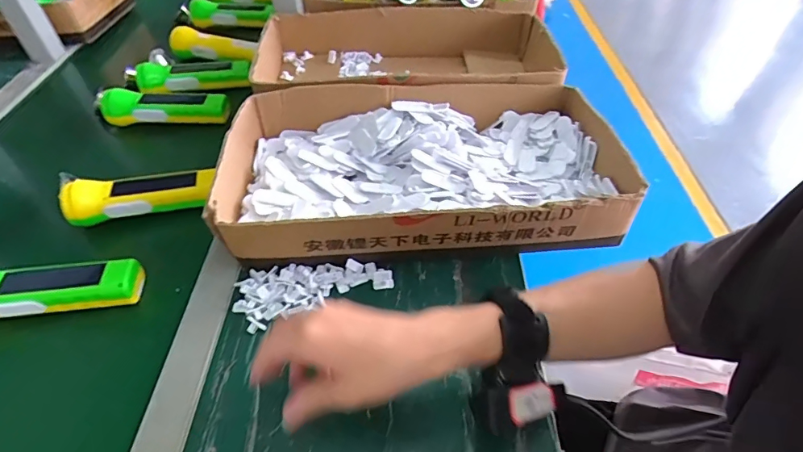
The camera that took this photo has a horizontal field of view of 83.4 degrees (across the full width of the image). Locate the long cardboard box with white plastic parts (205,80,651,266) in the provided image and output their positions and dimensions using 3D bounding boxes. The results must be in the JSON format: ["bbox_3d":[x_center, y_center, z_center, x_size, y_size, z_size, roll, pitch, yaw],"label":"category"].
[{"bbox_3d":[0.021,-0.078,0.518,0.420,0.067,0.242,-5,48,-3],"label":"long cardboard box with white plastic parts"}]

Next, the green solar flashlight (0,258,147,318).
[{"bbox_3d":[-0.361,0.067,0.437,0.196,0.046,0.045,-9,48,-6],"label":"green solar flashlight"}]

